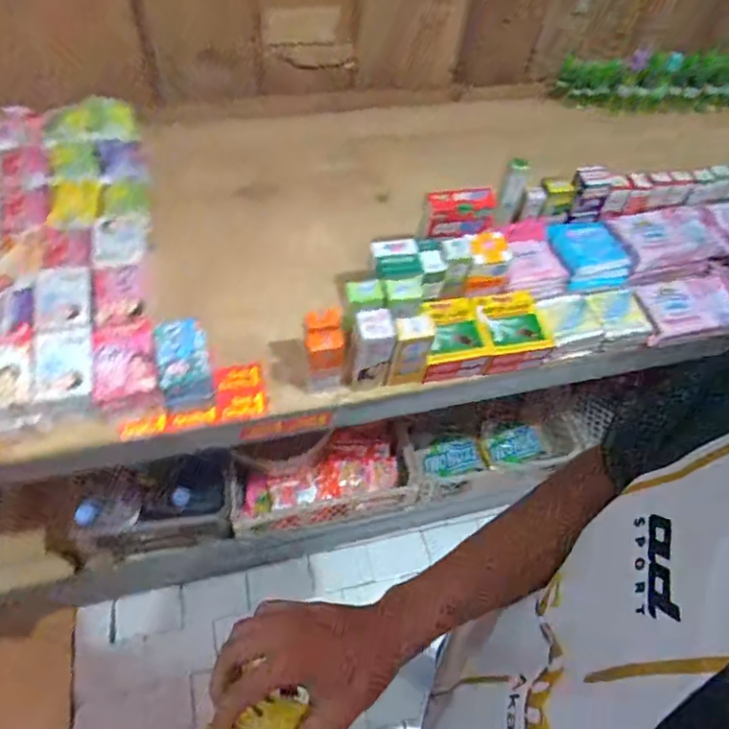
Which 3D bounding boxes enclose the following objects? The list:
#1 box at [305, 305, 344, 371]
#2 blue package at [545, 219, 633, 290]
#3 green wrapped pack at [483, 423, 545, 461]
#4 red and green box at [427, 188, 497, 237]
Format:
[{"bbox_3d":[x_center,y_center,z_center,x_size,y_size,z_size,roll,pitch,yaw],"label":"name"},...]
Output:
[{"bbox_3d":[-0.052,-0.019,0.698,0.047,0.089,0.054,-3,57,-7],"label":"box"},{"bbox_3d":[0.330,-0.168,0.854,0.110,0.037,0.111,-11,59,-12],"label":"blue package"},{"bbox_3d":[0.373,0.196,1.428,0.135,0.023,0.077,-14,59,-14],"label":"green wrapped pack"},{"bbox_3d":[0.130,-0.207,0.778,0.097,0.056,0.035,-14,59,-14],"label":"red and green box"}]

